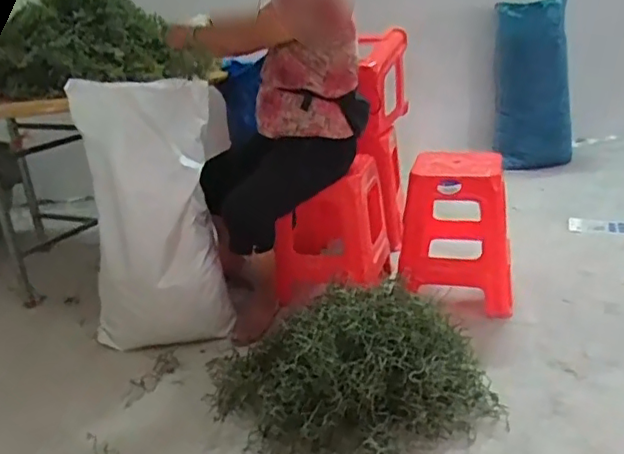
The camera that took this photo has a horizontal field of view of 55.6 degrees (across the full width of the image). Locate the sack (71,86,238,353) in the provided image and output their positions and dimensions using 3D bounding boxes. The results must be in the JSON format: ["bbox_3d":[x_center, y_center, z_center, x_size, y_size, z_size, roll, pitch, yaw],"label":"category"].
[{"bbox_3d":[-0.447,-0.034,1.751,0.457,0.751,0.278,-9,21,-10],"label":"sack"}]

